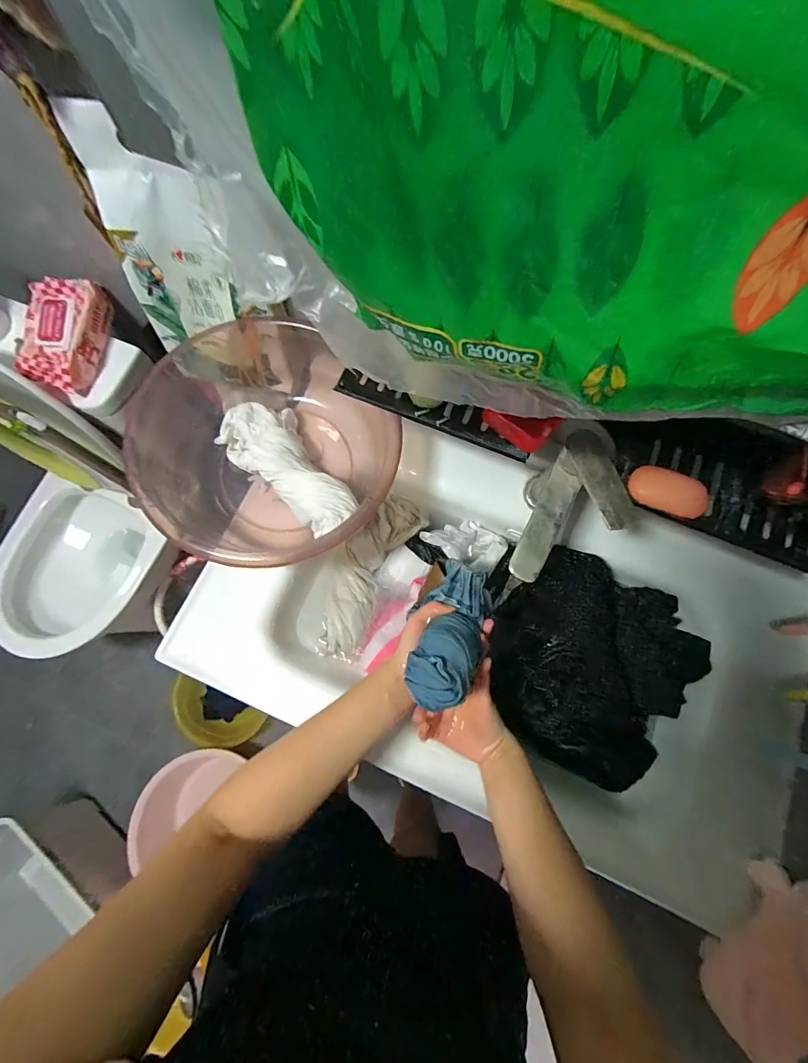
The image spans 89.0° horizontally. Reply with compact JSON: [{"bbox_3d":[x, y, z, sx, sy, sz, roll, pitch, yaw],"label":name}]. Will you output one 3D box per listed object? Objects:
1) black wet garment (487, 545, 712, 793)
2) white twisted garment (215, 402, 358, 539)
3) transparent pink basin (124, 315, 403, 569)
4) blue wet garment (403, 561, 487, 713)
[{"bbox_3d":[0.264,0.184,0.585,0.272,0.046,0.278,0,75,0],"label":"black wet garment"},{"bbox_3d":[-0.170,-0.096,0.600,0.111,0.069,0.251,-41,79,-10],"label":"white twisted garment"},{"bbox_3d":[-0.181,-0.116,0.590,0.353,0.124,0.324,27,77,7],"label":"transparent pink basin"},{"bbox_3d":[0.054,0.111,0.448,0.069,0.059,0.171,20,40,6],"label":"blue wet garment"}]

